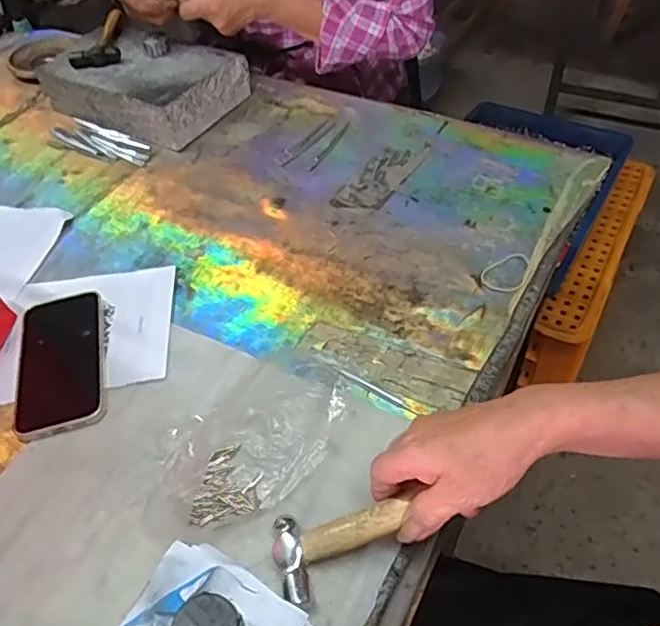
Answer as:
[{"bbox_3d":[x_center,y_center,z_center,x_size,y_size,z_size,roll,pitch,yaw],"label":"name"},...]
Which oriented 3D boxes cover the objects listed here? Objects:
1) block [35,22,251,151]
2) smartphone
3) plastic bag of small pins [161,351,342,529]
[{"bbox_3d":[-0.252,-0.316,0.816,0.239,0.066,0.160,22,55,22],"label":"block"},{"bbox_3d":[-0.239,0.043,0.537,0.074,0.008,0.149,-14,50,-7],"label":"smartphone"},{"bbox_3d":[-0.054,0.093,0.481,0.170,0.013,0.105,-36,56,-23],"label":"plastic bag of small pins"}]

